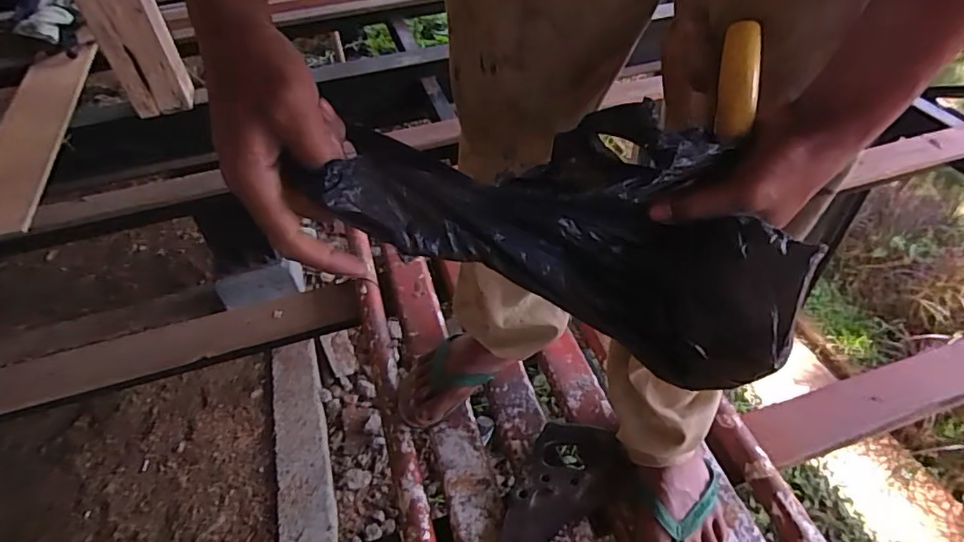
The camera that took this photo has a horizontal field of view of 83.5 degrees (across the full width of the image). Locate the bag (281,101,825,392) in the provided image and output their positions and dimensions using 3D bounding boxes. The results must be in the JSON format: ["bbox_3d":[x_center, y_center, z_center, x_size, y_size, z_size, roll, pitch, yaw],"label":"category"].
[{"bbox_3d":[0.049,-0.031,0.362,0.289,0.125,0.126,17,46,2],"label":"bag"}]

